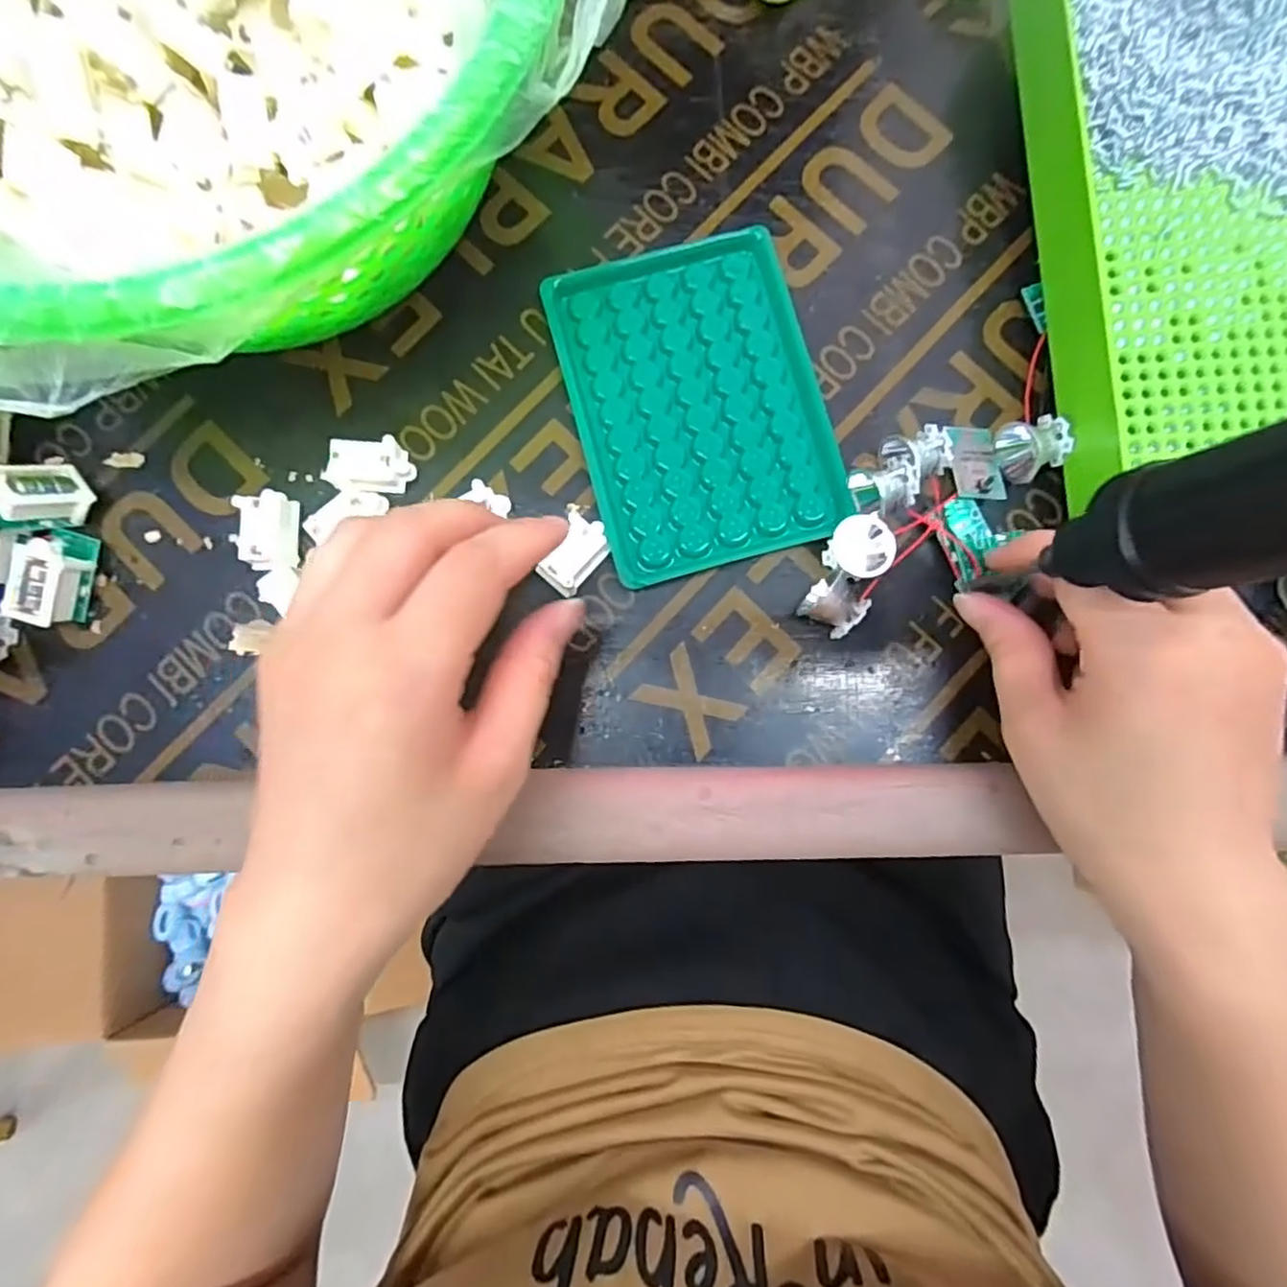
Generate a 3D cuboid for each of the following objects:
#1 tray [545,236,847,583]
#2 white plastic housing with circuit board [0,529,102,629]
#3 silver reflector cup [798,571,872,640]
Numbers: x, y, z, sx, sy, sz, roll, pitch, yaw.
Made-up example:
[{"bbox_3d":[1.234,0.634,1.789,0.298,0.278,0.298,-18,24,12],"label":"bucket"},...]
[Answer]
[{"bbox_3d":[0.020,-0.094,0.255,0.094,0.007,0.126,-15,84,-2],"label":"tray"},{"bbox_3d":[-0.219,-0.024,0.241,0.019,0.020,0.036,16,83,1],"label":"white plastic housing with circuit board"},{"bbox_3d":[0.070,-0.014,0.242,0.020,0.019,0.019,36,84,4],"label":"silver reflector cup"}]

